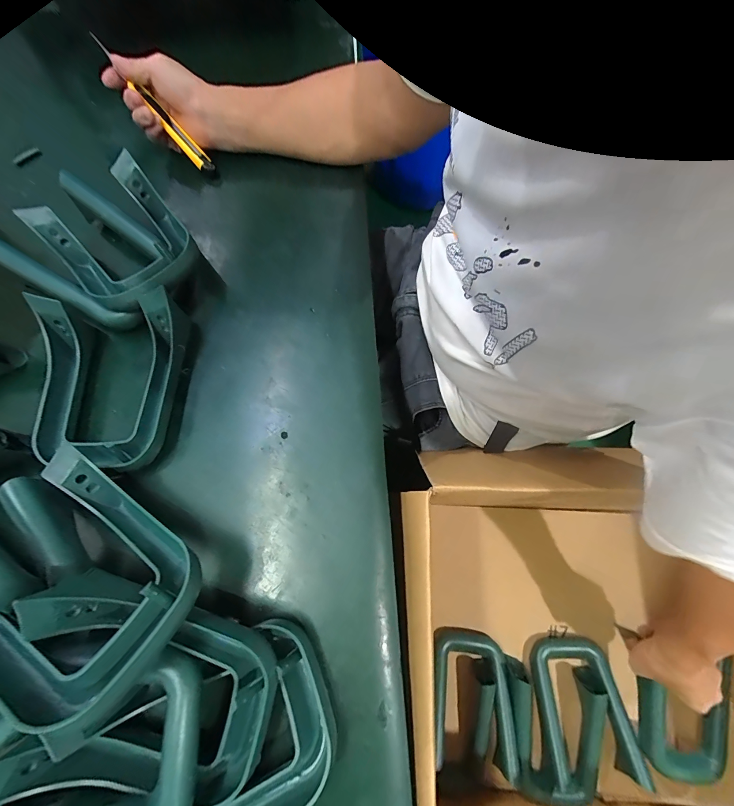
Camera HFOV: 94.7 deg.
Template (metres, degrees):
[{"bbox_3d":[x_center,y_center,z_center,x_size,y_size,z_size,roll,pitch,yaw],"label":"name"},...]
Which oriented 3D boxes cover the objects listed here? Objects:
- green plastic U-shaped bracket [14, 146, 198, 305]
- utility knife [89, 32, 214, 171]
[{"bbox_3d":[-0.251,-0.159,0.358,0.127,0.063,0.179,-38,74,-10],"label":"green plastic U-shaped bracket"},{"bbox_3d":[-0.265,-0.370,0.409,0.020,0.025,0.207,-42,94,-11],"label":"utility knife"}]

